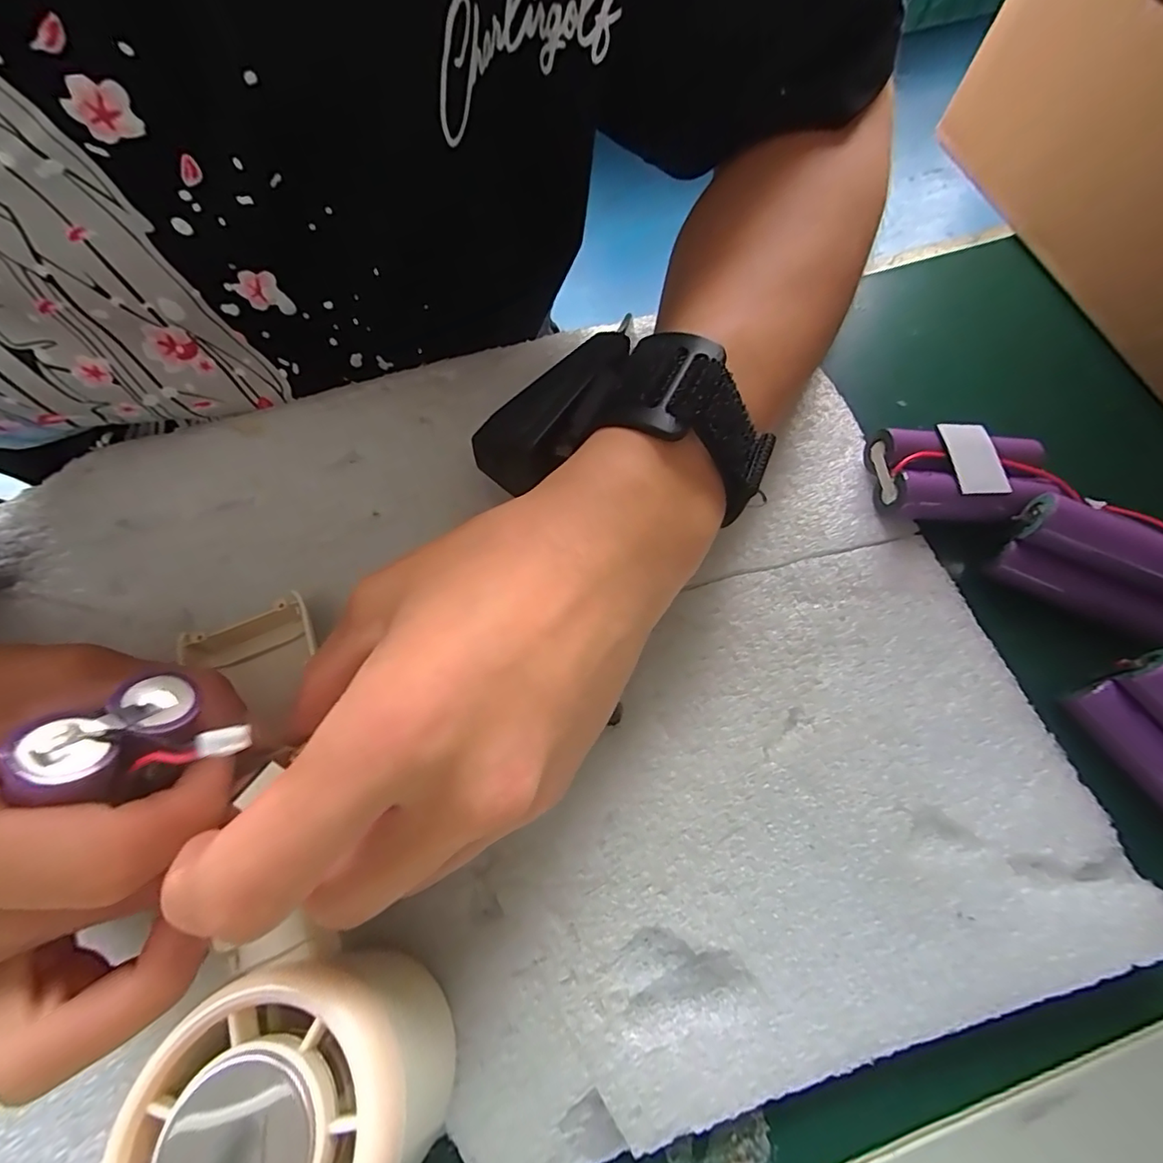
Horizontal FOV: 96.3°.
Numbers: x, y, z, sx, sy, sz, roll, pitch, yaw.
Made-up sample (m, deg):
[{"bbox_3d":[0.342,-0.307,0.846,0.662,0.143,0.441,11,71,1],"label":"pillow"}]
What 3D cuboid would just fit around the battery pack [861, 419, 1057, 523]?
[{"bbox_3d":[0.145,-0.042,0.200,0.059,0.015,0.036,-3,72,-1],"label":"battery pack"}]

